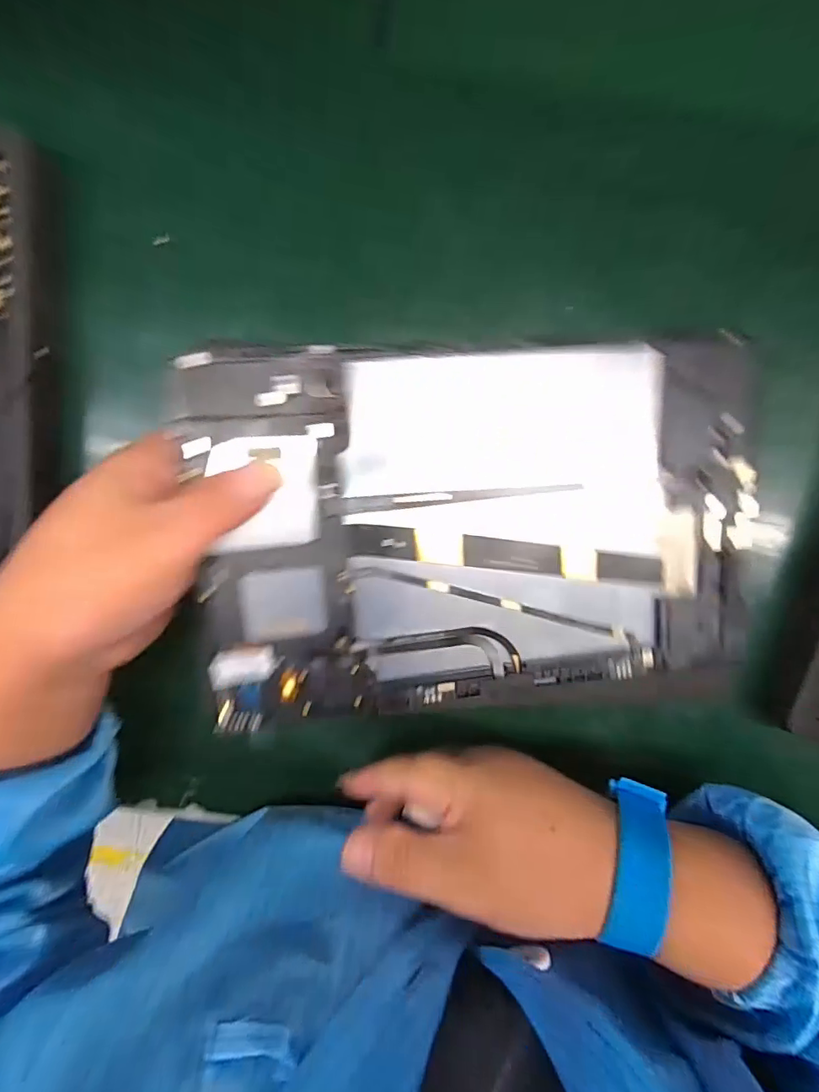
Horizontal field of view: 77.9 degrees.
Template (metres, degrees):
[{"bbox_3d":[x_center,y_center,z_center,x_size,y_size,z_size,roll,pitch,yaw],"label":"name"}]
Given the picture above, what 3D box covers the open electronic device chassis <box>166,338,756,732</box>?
[{"bbox_3d":[0.034,-0.007,0.215,0.234,0.008,0.146,-4,98,-8],"label":"open electronic device chassis"}]

